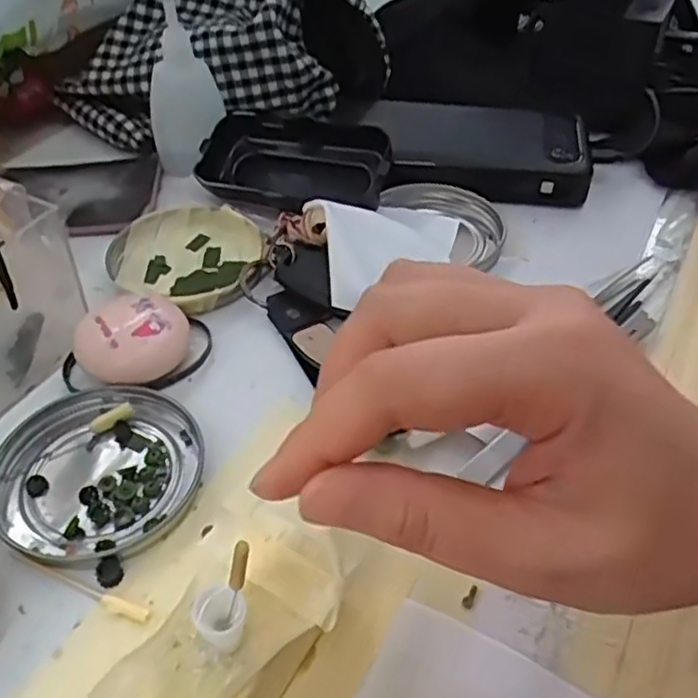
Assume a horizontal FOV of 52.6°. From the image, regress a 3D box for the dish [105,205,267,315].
[{"bbox_3d":[-0.083,-0.050,0.371,0.079,0.012,0.072,0,46,0],"label":"dish"}]

